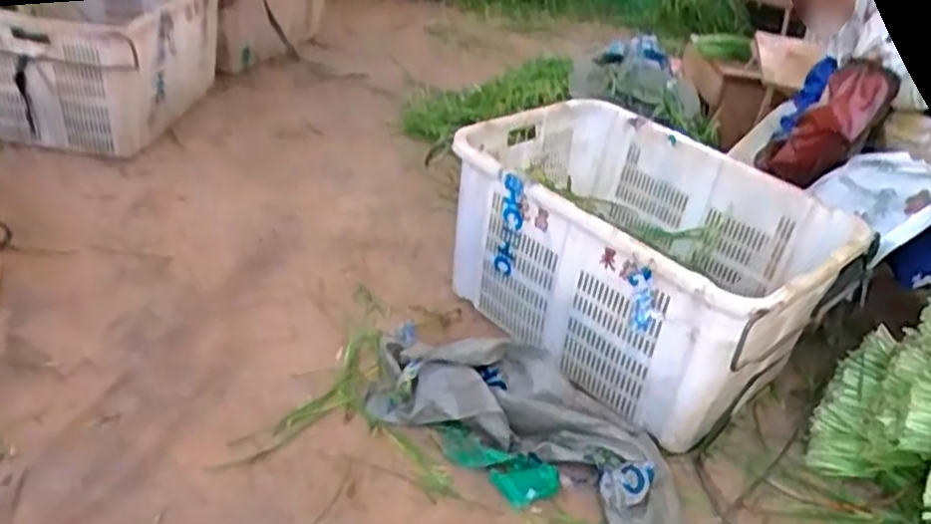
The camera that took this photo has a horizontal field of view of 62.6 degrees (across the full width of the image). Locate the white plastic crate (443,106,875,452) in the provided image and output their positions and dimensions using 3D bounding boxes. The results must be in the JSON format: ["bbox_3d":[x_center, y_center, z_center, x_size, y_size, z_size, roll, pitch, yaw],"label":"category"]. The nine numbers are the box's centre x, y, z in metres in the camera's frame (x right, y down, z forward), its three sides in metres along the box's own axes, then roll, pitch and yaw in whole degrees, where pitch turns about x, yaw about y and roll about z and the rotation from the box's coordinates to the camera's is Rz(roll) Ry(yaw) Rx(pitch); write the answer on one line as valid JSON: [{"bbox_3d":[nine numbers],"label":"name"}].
[{"bbox_3d":[0.324,-0.007,1.455,0.529,0.334,0.638,-21,43,-37],"label":"white plastic crate"}]

